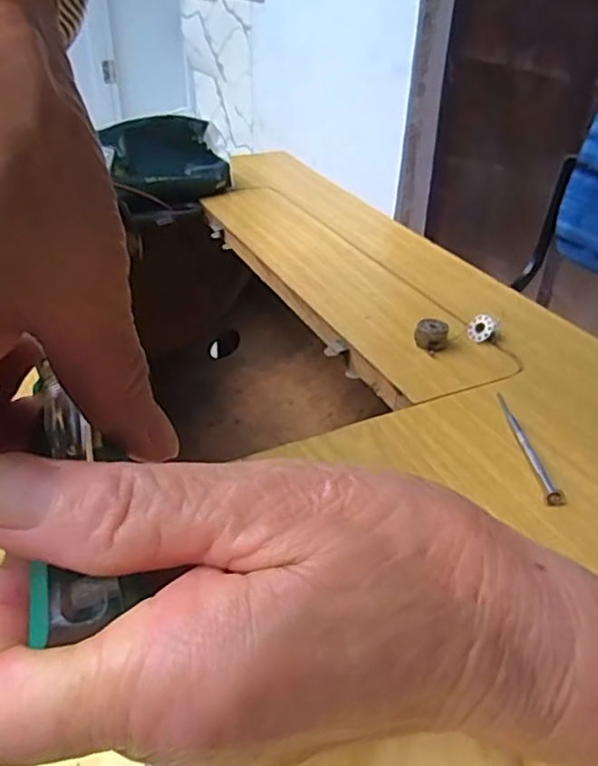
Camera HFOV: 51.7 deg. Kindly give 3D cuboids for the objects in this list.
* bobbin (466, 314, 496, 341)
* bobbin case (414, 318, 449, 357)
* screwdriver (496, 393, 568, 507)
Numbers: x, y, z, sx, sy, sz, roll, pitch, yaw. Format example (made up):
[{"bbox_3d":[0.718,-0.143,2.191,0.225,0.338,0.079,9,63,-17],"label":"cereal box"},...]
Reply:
[{"bbox_3d":[0.133,-0.039,0.450,0.020,0.016,0.015,11,36,13],"label":"bobbin"},{"bbox_3d":[0.094,-0.033,0.438,0.022,0.019,0.019,11,36,13],"label":"bobbin case"},{"bbox_3d":[0.130,0.033,0.350,0.012,0.007,0.095,0,35,-2],"label":"screwdriver"}]

